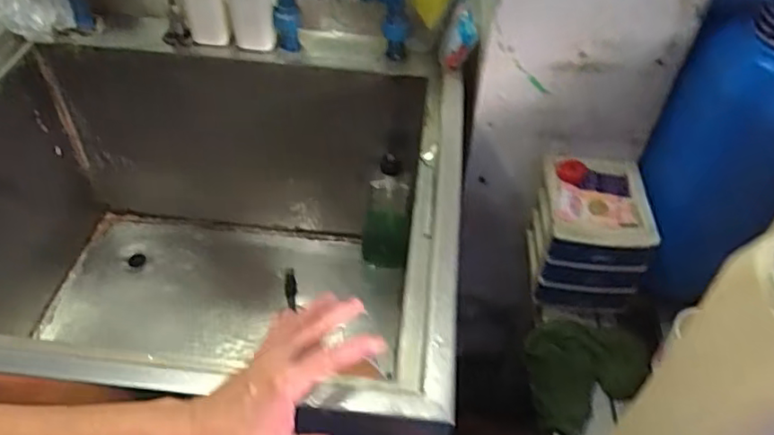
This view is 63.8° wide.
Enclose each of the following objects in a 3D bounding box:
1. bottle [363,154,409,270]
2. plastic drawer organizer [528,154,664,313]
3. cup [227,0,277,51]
[{"bbox_3d":[-0.003,-0.011,1.113,0.088,0.251,0.068,3,46,1],"label":"bottle"},{"bbox_3d":[0.290,0.026,0.906,0.137,0.163,0.161,7,46,4],"label":"plastic drawer organizer"},{"bbox_3d":[-0.196,-0.305,0.927,0.076,0.123,0.072,1,46,-1],"label":"cup"}]

